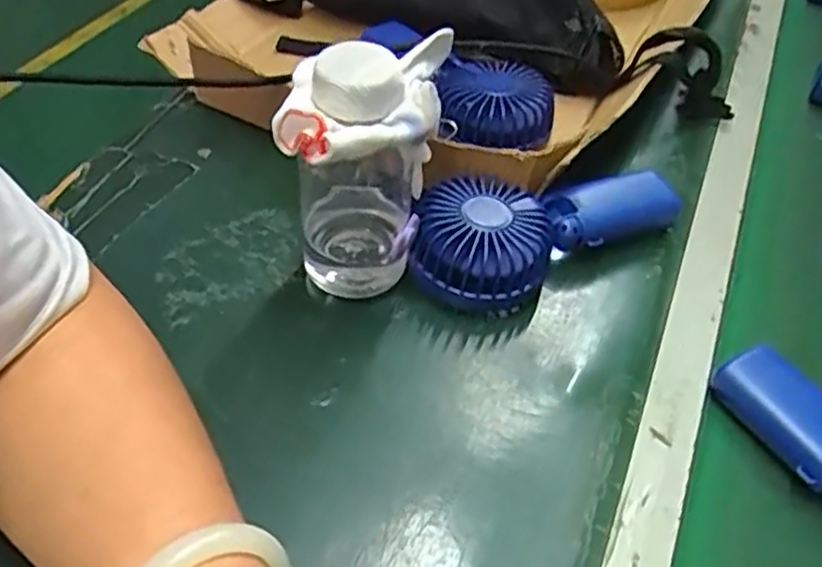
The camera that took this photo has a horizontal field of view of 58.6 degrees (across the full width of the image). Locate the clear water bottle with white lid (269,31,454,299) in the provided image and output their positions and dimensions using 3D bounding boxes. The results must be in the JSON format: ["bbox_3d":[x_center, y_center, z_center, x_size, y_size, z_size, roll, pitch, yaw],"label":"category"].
[{"bbox_3d":[-0.027,-0.065,0.421,0.075,0.149,0.106,11,48,4],"label":"clear water bottle with white lid"}]

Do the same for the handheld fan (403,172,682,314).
[{"bbox_3d":[0.087,-0.043,0.482,0.190,0.049,0.080,-25,55,-25],"label":"handheld fan"}]

